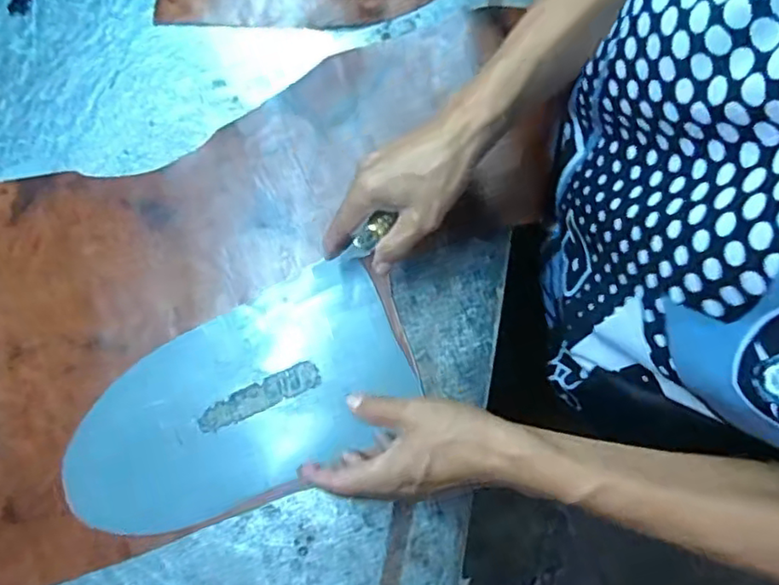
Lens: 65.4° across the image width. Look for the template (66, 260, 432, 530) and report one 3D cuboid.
[{"bbox_3d":[-0.133,0.094,0.517,0.297,0.010,0.153,-25,75,0],"label":"template"}]

